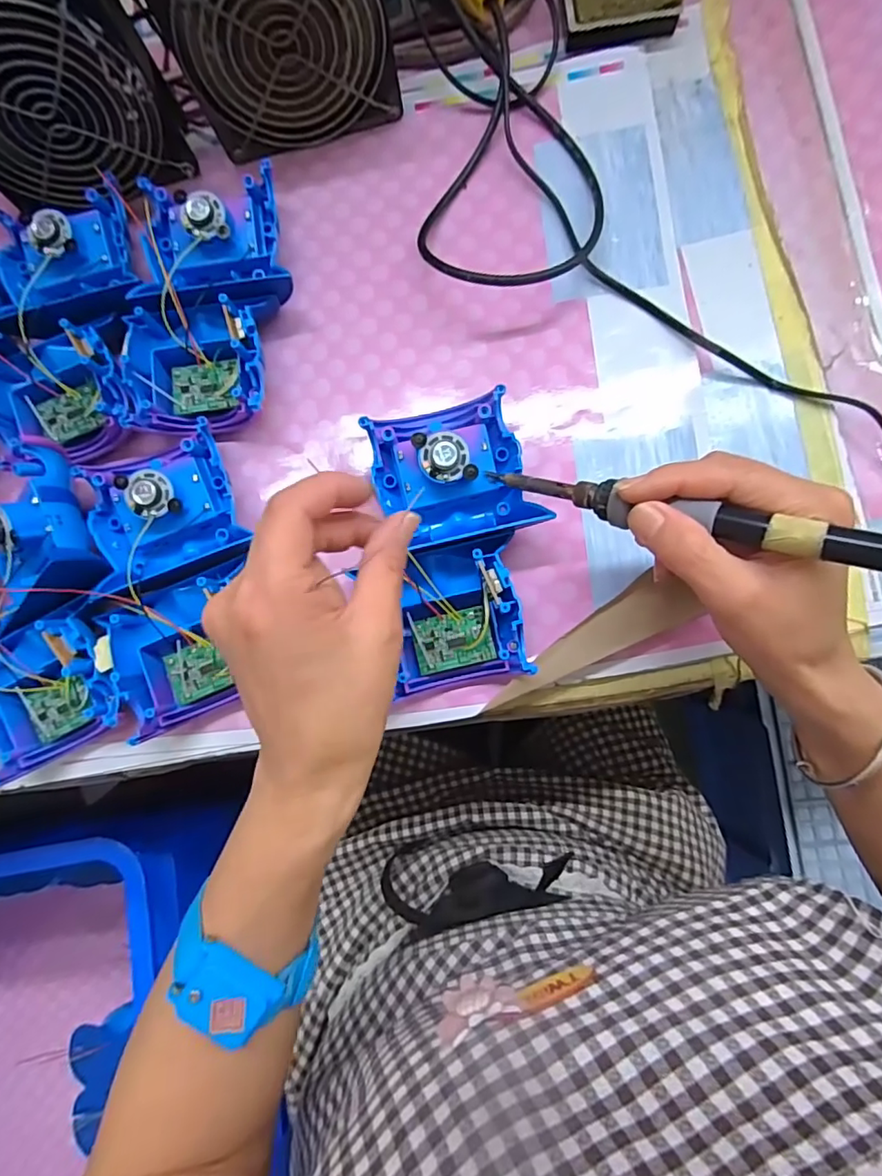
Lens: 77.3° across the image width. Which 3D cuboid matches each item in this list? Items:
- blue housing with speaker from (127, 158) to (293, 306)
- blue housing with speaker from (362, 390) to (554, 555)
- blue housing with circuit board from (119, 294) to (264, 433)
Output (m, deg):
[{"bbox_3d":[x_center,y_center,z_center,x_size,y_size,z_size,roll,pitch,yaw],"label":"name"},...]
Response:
[{"bbox_3d":[-0.138,-0.204,0.340,0.088,0.043,0.095,-11,83,3],"label":"blue housing with speaker"},{"bbox_3d":[0.006,-0.063,0.306,0.082,0.033,0.076,-14,82,3],"label":"blue housing with speaker"},{"bbox_3d":[-0.145,-0.131,0.334,0.081,0.038,0.073,-2,83,4],"label":"blue housing with circuit board"}]

